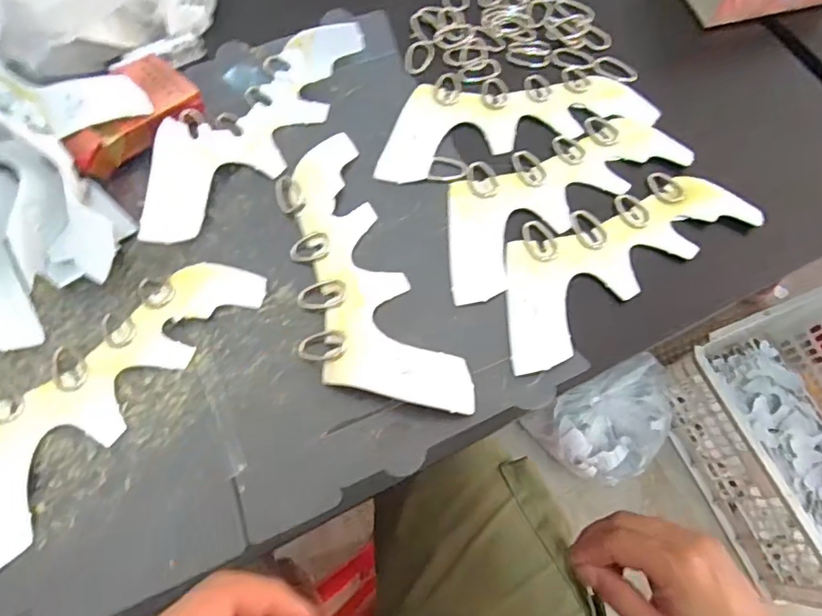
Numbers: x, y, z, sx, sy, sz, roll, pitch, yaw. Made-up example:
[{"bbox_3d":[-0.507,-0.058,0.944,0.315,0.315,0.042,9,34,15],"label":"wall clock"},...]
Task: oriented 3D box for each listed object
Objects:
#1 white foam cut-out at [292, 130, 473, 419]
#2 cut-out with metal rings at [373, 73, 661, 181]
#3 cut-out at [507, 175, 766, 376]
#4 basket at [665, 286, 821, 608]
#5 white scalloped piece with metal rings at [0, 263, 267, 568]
[{"bbox_3d":[-0.037,-0.019,0.358,0.077,0.011,0.210,-23,70,-11],"label":"white foam cut-out"},{"bbox_3d":[0.076,-0.151,0.419,0.216,0.004,0.077,-14,68,-7],"label":"cut-out with metal rings"},{"bbox_3d":[0.143,-0.036,0.371,0.206,0.008,0.081,-28,71,-12],"label":"cut-out"},{"bbox_3d":[0.699,0.255,0.943,0.318,0.204,0.412,-22,69,-10],"label":"basket"},{"bbox_3d":[-0.187,0.046,0.327,0.071,0.012,0.216,38,71,14],"label":"white scalloped piece with metal rings"}]

